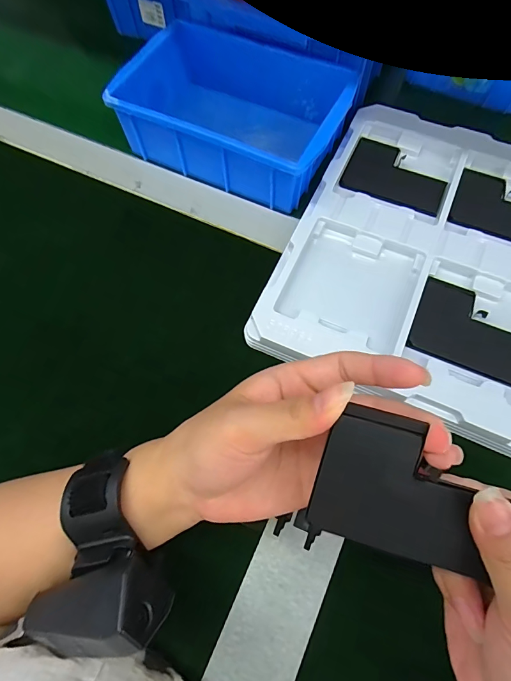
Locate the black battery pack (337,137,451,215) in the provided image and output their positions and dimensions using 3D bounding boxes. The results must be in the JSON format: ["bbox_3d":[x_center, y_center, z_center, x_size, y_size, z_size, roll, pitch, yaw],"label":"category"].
[{"bbox_3d":[0.132,-0.156,0.354,0.091,0.010,0.068,21,73,9],"label":"black battery pack"}]

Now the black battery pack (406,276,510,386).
[{"bbox_3d":[0.169,-0.007,0.290,0.089,0.011,0.064,22,73,10],"label":"black battery pack"}]

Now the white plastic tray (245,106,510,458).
[{"bbox_3d":[0.194,-0.064,0.306,0.316,0.021,0.287,23,73,10],"label":"white plastic tray"}]

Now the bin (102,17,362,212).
[{"bbox_3d":[-0.018,-0.225,0.378,0.202,0.076,0.144,26,74,11],"label":"bin"}]

